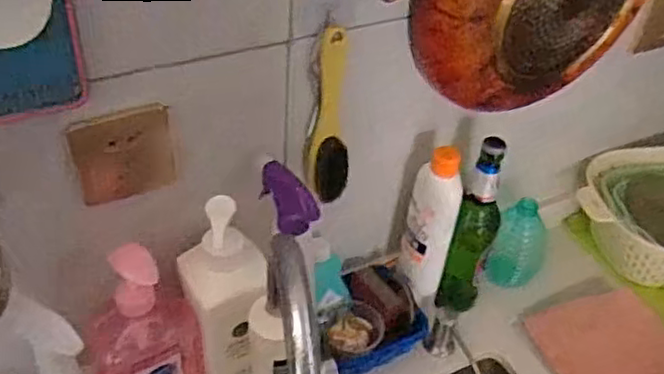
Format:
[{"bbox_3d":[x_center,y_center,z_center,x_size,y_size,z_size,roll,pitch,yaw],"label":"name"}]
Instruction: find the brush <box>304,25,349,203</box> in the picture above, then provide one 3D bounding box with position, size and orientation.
[{"bbox_3d":[-0.003,-0.067,0.662,0.032,0.182,0.034,-16,45,-23],"label":"brush"}]

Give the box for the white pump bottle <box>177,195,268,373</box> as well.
[{"bbox_3d":[-0.107,0.134,0.687,0.077,0.266,0.063,-6,42,-13],"label":"white pump bottle"}]

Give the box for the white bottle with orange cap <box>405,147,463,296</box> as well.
[{"bbox_3d":[0.118,0.044,0.800,0.054,0.214,0.047,10,41,6],"label":"white bottle with orange cap"}]

